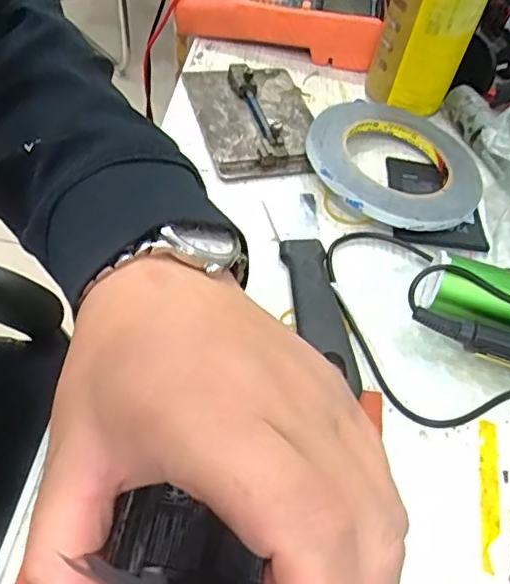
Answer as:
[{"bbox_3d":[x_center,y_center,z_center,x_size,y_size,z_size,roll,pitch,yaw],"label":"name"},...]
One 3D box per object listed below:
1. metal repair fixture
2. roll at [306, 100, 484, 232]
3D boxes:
[{"bbox_3d":[0.001,-0.132,0.431,0.087,0.022,0.129,-8,54,-15],"label":"metal repair fixture"},{"bbox_3d":[0.103,-0.094,0.403,0.120,0.013,0.133,42,50,18],"label":"roll"}]

